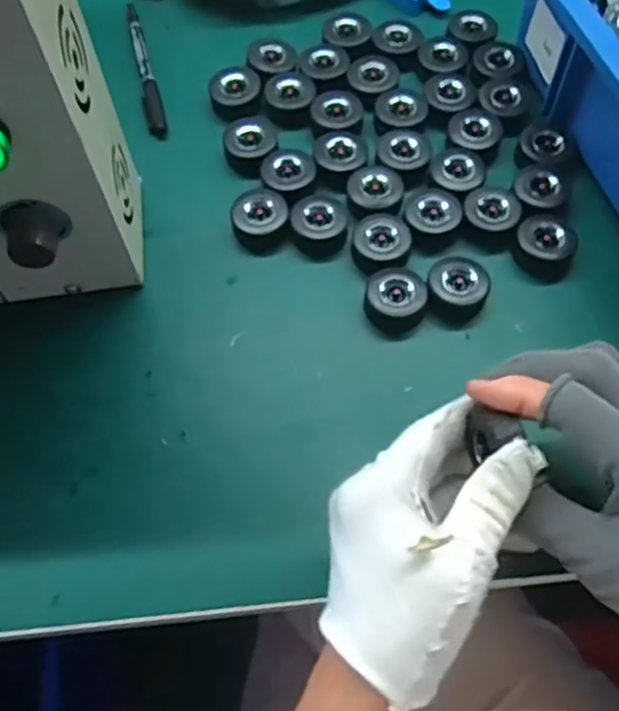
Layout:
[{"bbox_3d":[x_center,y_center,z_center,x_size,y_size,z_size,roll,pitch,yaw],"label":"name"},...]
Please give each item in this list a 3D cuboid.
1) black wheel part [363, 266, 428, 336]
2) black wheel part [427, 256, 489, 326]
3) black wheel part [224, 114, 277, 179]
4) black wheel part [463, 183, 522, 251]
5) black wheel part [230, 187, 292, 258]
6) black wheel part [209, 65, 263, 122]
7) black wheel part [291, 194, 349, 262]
[{"bbox_3d":[0.054,-0.036,0.428,0.036,0.019,0.038,-1,66,2],"label":"black wheel part"},{"bbox_3d":[0.094,-0.044,0.430,0.036,0.019,0.039,-1,66,2],"label":"black wheel part"},{"bbox_3d":[-0.040,-0.145,0.478,0.037,0.019,0.036,-1,66,2],"label":"black wheel part"},{"bbox_3d":[0.120,-0.091,0.454,0.035,0.017,0.040,11,67,7],"label":"black wheel part"},{"bbox_3d":[-0.032,-0.089,0.455,0.036,0.018,0.038,-1,66,2],"label":"black wheel part"},{"bbox_3d":[-0.054,-0.192,0.504,0.038,0.016,0.042,-19,66,-6],"label":"black wheel part"},{"bbox_3d":[0.008,-0.087,0.453,0.037,0.018,0.041,0,66,2],"label":"black wheel part"}]

